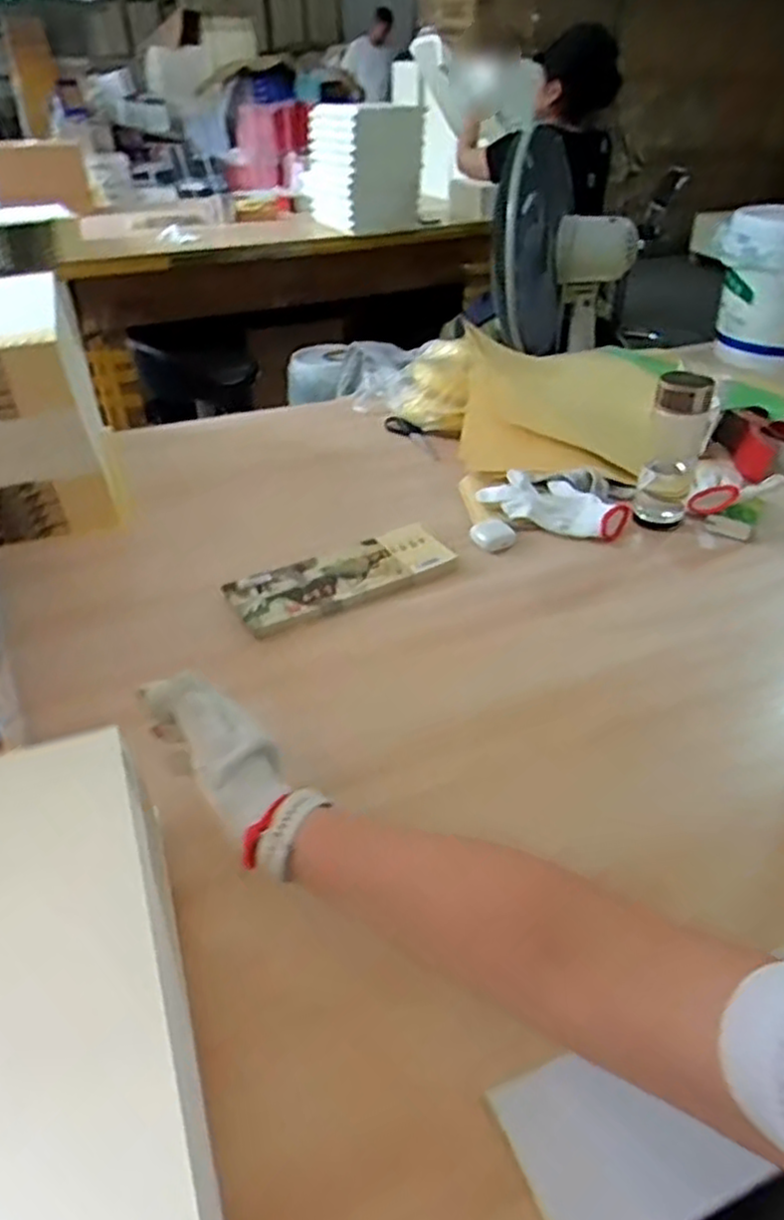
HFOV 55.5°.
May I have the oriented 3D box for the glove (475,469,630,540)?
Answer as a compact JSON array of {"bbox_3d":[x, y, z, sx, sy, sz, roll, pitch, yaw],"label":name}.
[{"bbox_3d":[0.218,-0.143,0.991,0.187,0.038,0.109,23,42,29],"label":"glove"}]

